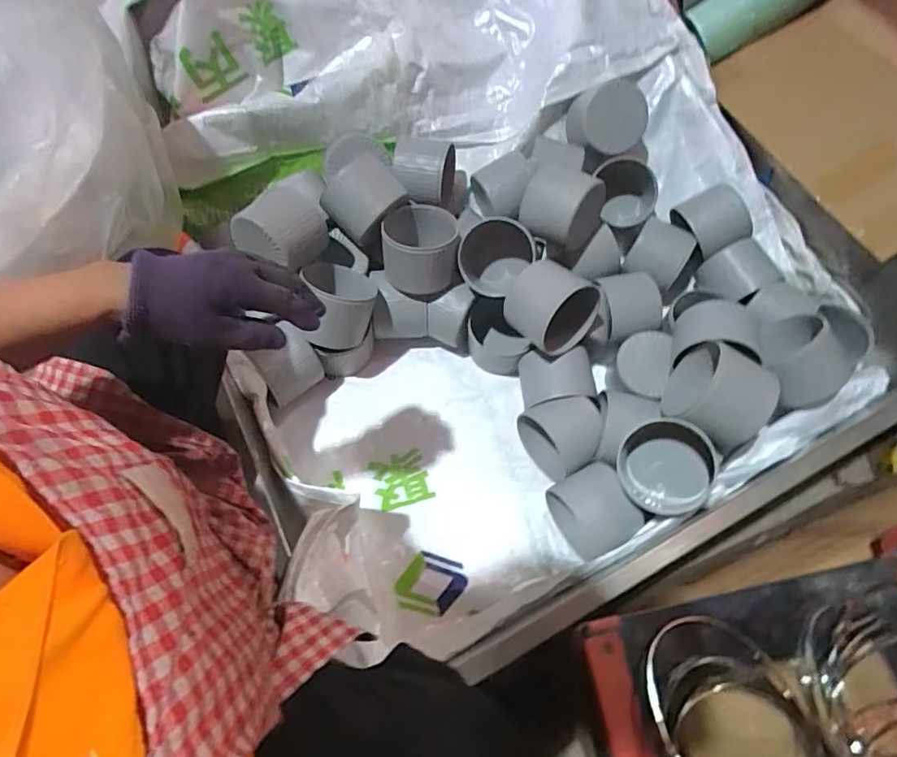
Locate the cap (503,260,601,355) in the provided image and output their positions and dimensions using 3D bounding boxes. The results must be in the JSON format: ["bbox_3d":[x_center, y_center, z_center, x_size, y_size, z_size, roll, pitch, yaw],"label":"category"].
[{"bbox_3d":[0.149,-0.100,0.733,0.109,0.117,0.097,-54,52,14],"label":"cap"}]

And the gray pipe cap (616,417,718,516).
[{"bbox_3d":[0.267,0.108,0.637,0.108,0.079,0.105,-32,71,13],"label":"gray pipe cap"}]

